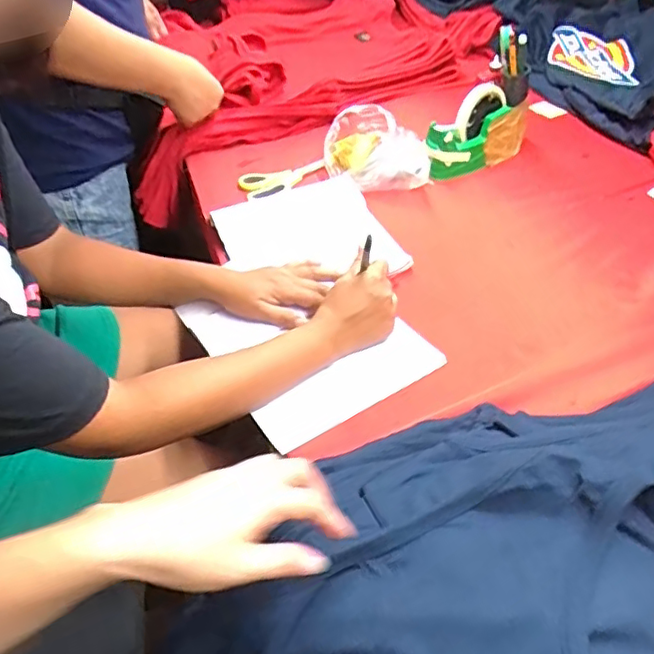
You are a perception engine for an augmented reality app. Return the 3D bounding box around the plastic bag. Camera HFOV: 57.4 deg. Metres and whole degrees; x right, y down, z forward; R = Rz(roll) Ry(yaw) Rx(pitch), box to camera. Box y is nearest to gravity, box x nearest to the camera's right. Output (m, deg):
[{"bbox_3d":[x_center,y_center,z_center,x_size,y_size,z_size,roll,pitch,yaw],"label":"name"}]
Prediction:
[{"bbox_3d":[0.071,-0.261,0.885,0.152,0.073,0.136,2,41,2],"label":"plastic bag"}]

